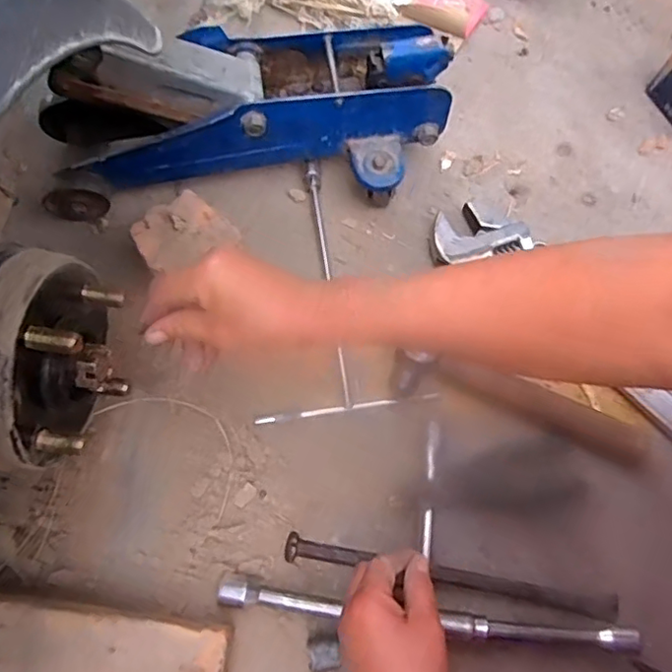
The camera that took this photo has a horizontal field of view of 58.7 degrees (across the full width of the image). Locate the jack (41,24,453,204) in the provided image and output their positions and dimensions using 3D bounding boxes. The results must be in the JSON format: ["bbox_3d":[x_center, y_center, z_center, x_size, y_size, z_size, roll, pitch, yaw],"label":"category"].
[{"bbox_3d":[-0.089,-0.208,0.591,0.391,0.144,0.148,-7,73,-5],"label":"jack"}]

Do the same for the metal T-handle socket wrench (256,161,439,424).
[{"bbox_3d":[-0.008,-0.056,0.613,0.171,0.017,0.270,-8,73,-4],"label":"metal T-handle socket wrench"}]

